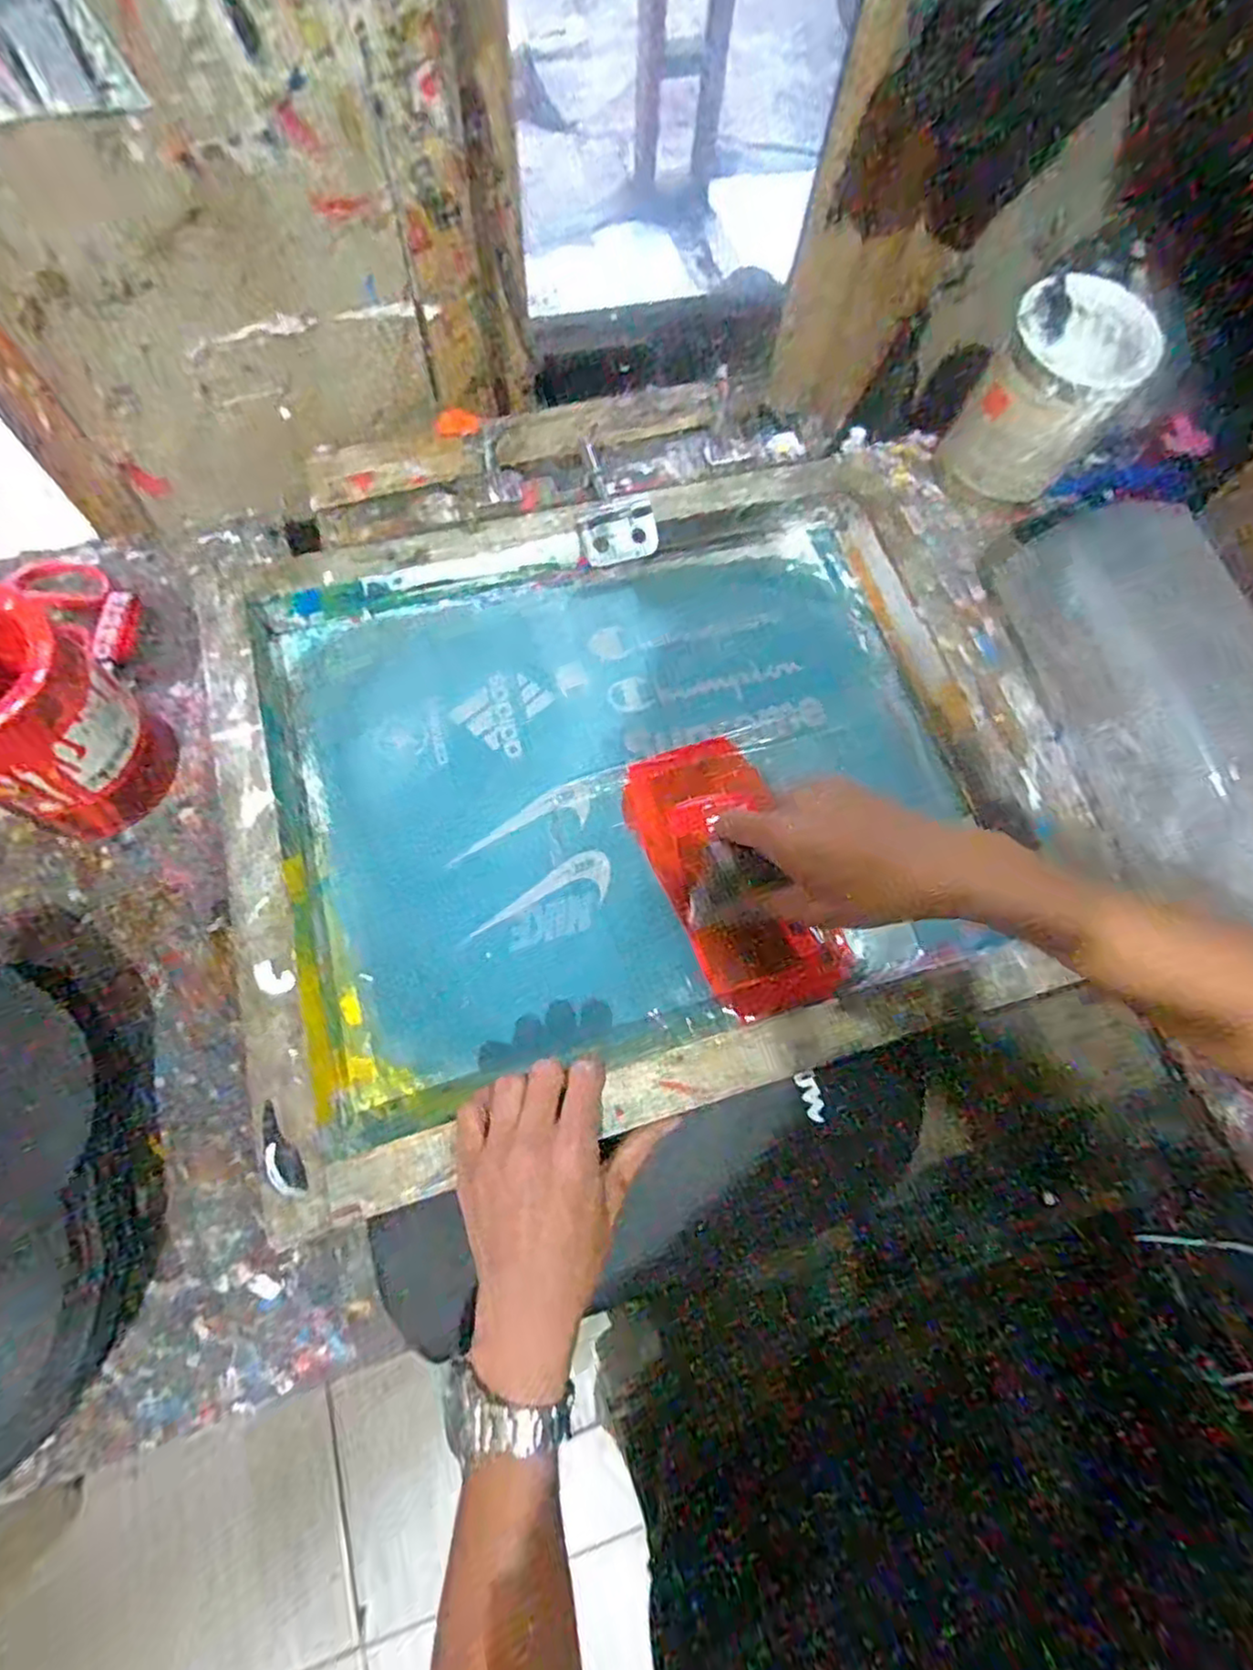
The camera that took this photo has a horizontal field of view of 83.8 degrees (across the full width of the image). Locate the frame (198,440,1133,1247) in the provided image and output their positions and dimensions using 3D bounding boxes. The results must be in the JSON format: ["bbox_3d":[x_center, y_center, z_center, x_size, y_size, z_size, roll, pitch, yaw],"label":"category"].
[{"bbox_3d":[0.020,-0.056,0.517,0.576,0.064,0.466,-15,72,-8],"label":"frame"}]

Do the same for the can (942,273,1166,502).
[{"bbox_3d":[0.350,-0.363,0.583,0.102,0.144,0.124,42,73,13],"label":"can"}]

